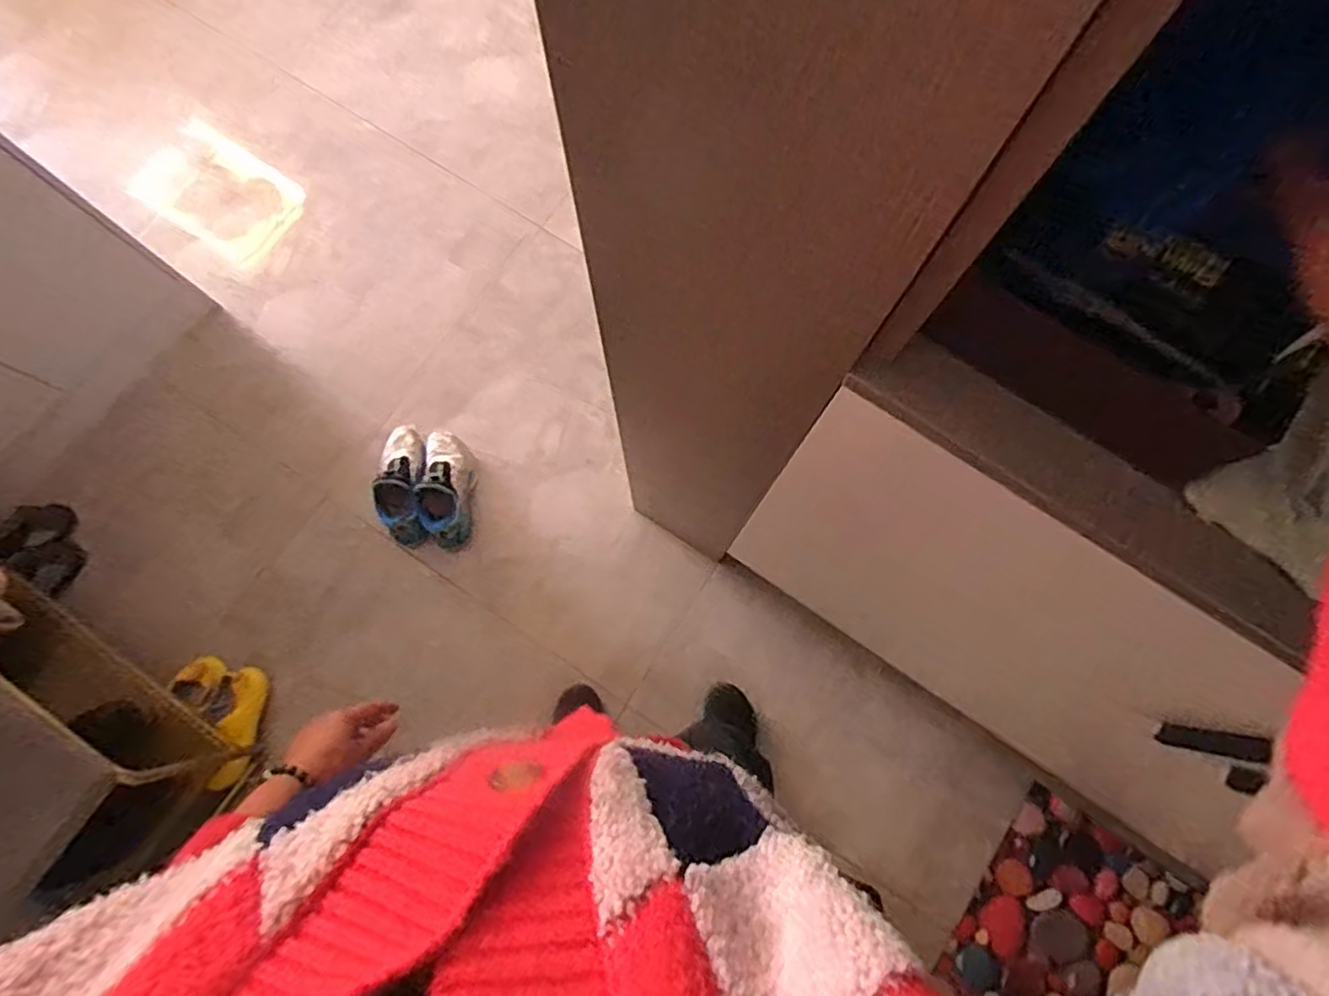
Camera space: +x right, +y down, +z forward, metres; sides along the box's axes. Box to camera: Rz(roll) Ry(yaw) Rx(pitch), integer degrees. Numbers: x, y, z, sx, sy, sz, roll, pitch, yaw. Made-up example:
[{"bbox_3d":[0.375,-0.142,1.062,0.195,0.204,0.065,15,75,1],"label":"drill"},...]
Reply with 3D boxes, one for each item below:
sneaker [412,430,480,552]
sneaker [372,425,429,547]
[{"bbox_3d":[-0.460,-0.027,1.393,0.102,0.127,0.255,1,77,0],"label":"sneaker"},{"bbox_3d":[-0.549,-0.037,1.390,0.098,0.138,0.261,-2,77,0],"label":"sneaker"}]

